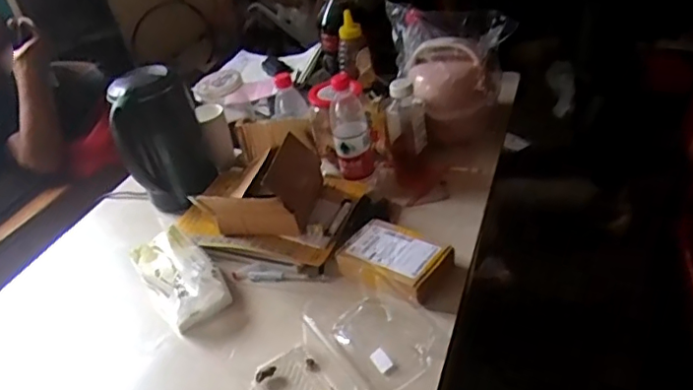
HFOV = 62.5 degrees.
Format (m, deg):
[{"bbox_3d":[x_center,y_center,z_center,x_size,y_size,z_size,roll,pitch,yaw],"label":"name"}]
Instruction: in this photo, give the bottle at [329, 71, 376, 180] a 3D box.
[{"bbox_3d":[0.005,-0.124,1.035,0.069,0.188,0.083,-8,35,6],"label":"bottle"}]

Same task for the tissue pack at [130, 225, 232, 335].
[{"bbox_3d":[-0.263,0.130,0.903,0.101,0.088,0.169,-34,41,-29],"label":"tissue pack"}]

